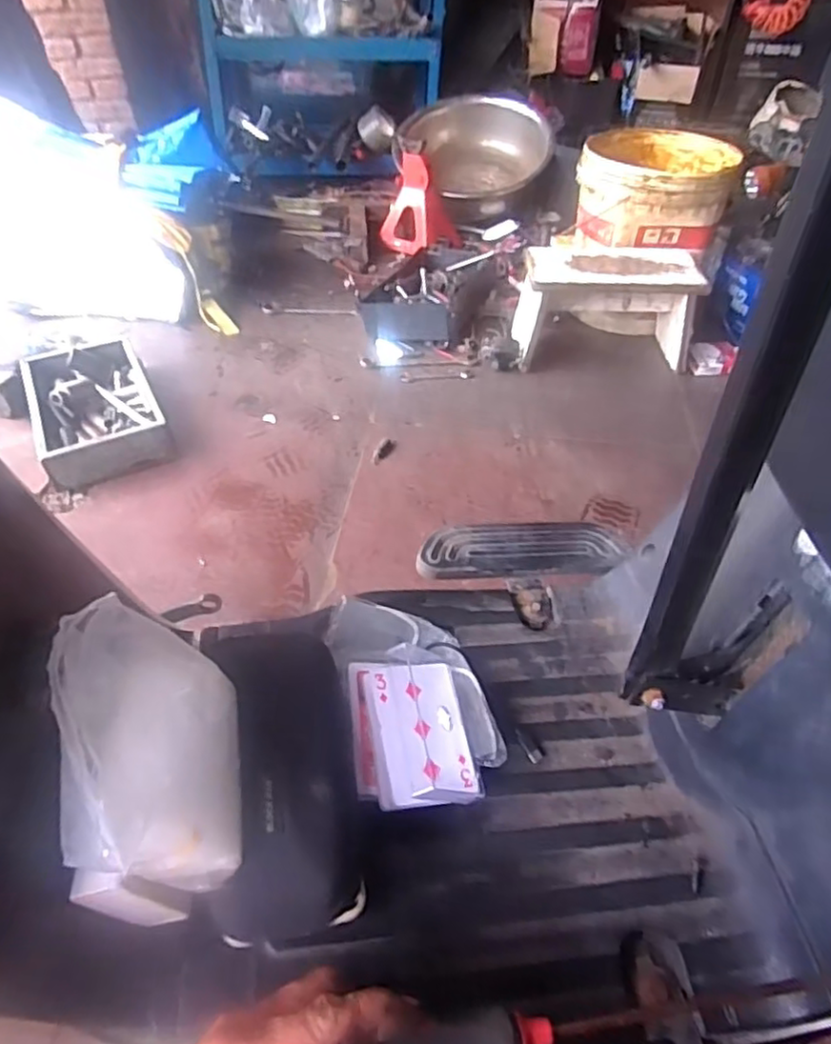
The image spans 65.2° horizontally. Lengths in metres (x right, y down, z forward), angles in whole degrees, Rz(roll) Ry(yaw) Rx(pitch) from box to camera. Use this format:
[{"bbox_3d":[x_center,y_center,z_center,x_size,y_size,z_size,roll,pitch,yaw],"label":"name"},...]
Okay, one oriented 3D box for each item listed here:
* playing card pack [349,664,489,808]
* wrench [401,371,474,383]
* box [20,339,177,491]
[{"bbox_3d":[0.000,0.136,0.421,0.077,0.018,0.091,0,56,-13],"label":"playing card pack"},{"bbox_3d":[0.046,-0.299,1.335,0.151,0.012,0.037,-7,45,-8],"label":"wrench"},{"bbox_3d":[-0.597,-0.215,1.207,0.210,0.065,0.364,-20,49,-20],"label":"box"}]

